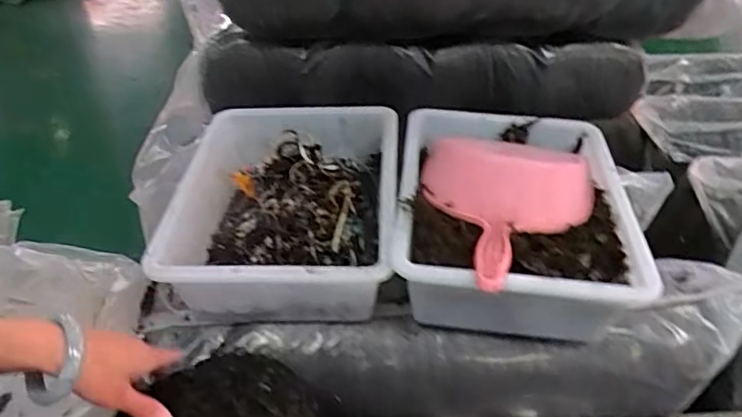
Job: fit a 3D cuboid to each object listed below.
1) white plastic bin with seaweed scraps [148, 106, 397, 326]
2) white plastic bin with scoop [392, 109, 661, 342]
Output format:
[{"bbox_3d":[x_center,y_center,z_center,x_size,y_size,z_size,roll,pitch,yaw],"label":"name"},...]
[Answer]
[{"bbox_3d":[-0.106,-0.002,0.771,0.275,0.106,0.358,1,41,3],"label":"white plastic bin with seaweed scraps"},{"bbox_3d":[0.178,-0.009,0.733,0.283,0.152,0.369,2,41,4],"label":"white plastic bin with scoop"}]

